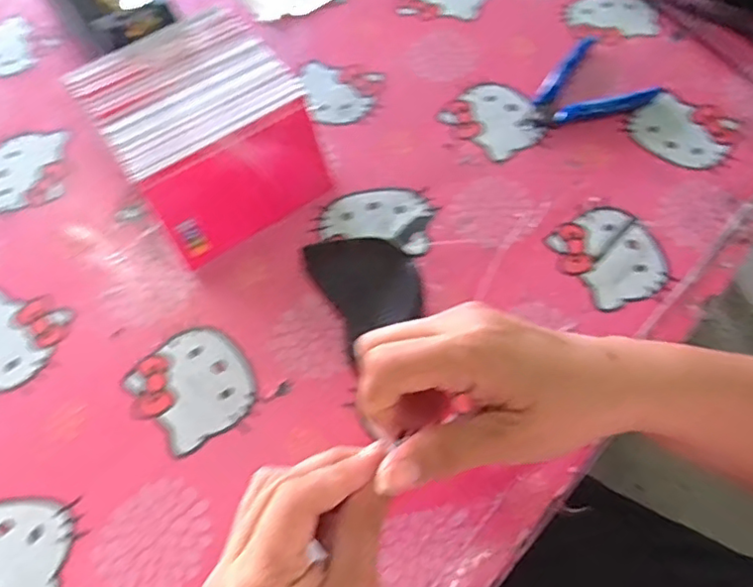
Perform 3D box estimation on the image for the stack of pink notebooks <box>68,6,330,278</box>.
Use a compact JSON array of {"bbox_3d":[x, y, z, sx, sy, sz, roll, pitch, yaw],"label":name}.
[{"bbox_3d":[-0.127,-0.121,0.468,0.132,0.078,0.147,-33,64,-15],"label":"stack of pink notebooks"}]

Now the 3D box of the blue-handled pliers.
[{"bbox_3d":[0.167,-0.173,0.525,0.113,0.014,0.083,-27,63,-13],"label":"blue-handled pliers"}]

